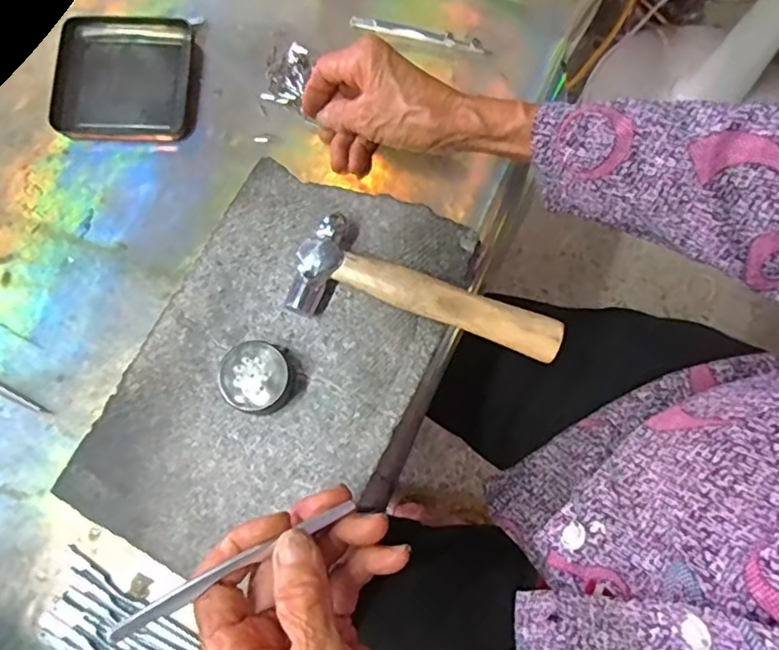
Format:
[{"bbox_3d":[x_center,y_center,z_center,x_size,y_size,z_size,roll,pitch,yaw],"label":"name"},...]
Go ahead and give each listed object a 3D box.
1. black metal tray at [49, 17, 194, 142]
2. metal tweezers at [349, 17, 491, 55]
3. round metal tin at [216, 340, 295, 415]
[{"bbox_3d":[-0.198,-0.185,0.448,0.098,0.015,0.097,-2,73,1],"label":"black metal tray"},{"bbox_3d":[0.023,-0.223,0.458,0.109,0.011,0.012,16,74,6],"label":"metal tweezers"},{"bbox_3d":[-0.072,0.029,0.328,0.036,0.023,0.036,0,75,1],"label":"round metal tin"}]

